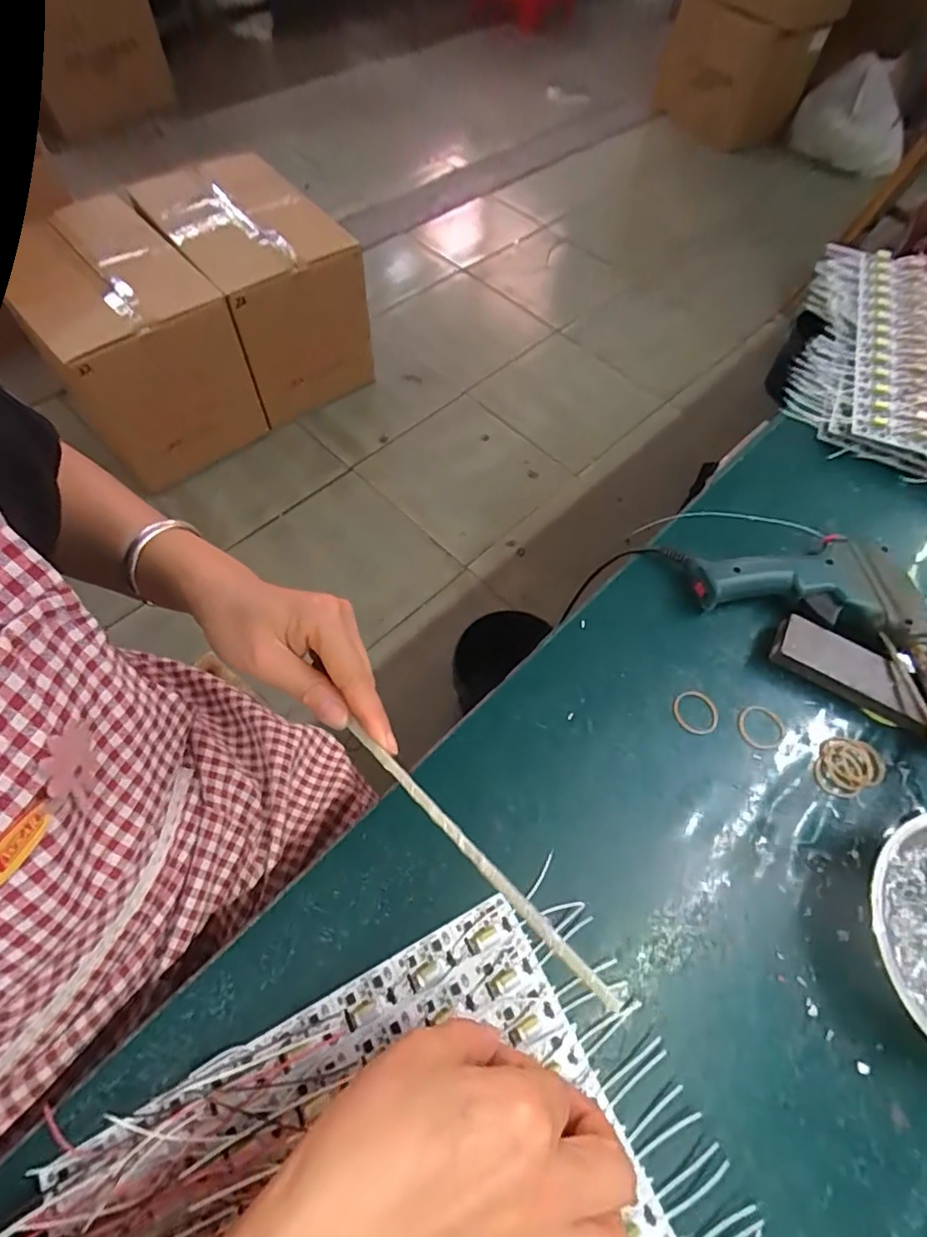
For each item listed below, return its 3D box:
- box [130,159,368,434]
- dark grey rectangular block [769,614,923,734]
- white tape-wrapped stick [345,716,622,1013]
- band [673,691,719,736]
[{"bbox_3d":[-0.500,-0.844,1.452,0.385,0.422,0.451,-32,68,-19],"label":"box"},{"bbox_3d":[0.306,0.059,0.372,0.197,0.026,0.036,27,64,10],"label":"dark grey rectangular block"},{"bbox_3d":[0.001,0.112,0.277,0.009,0.005,0.182,-40,59,-21],"label":"white tape-wrapped stick"},{"bbox_3d":[0.156,0.062,0.371,0.030,0.004,0.028,1,62,-3],"label":"band"}]

